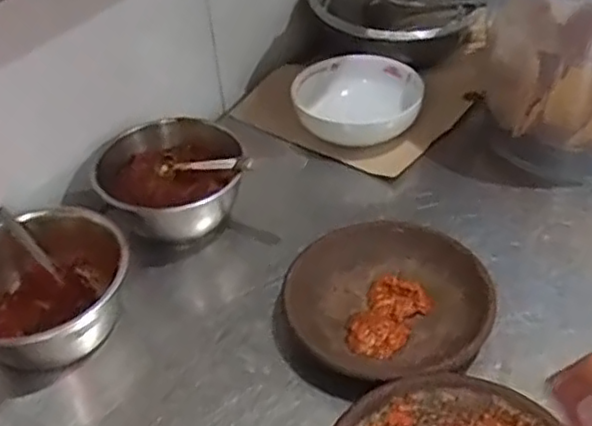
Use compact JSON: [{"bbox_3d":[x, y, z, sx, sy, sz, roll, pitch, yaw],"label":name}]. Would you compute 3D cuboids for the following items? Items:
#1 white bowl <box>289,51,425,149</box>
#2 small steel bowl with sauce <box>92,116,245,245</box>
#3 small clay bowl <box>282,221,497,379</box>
[{"bbox_3d":[0.083,-0.143,0.893,0.164,0.061,0.162,6,42,12],"label":"white bowl"},{"bbox_3d":[-0.141,-0.034,0.761,0.150,0.091,0.135,-20,43,-17],"label":"small steel bowl with sauce"},{"bbox_3d":[0.088,0.085,0.651,0.188,0.045,0.186,-3,41,3],"label":"small clay bowl"}]

